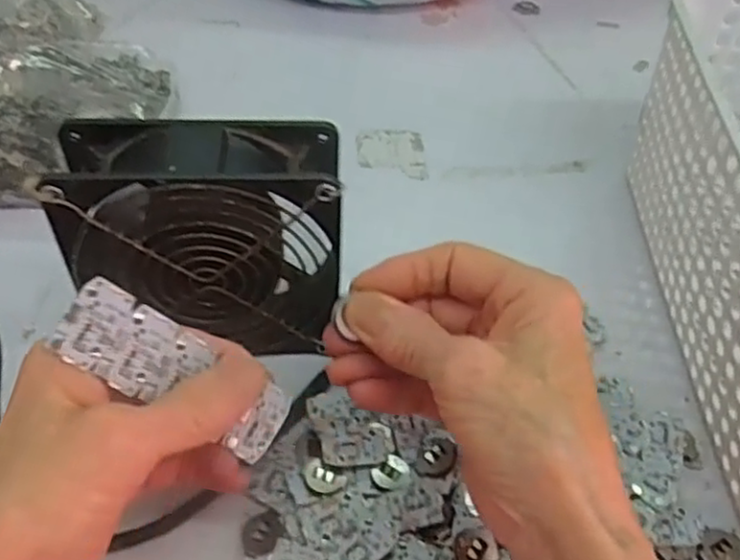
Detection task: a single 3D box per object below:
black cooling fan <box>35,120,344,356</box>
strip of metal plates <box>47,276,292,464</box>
[{"bbox_3d":[-0.072,-0.013,0.320,0.112,0.117,0.047,2,49,-2],"label":"black cooling fan"},{"bbox_3d":[-0.069,0.034,0.252,0.089,0.004,0.029,37,73,-24],"label":"strip of metal plates"}]

